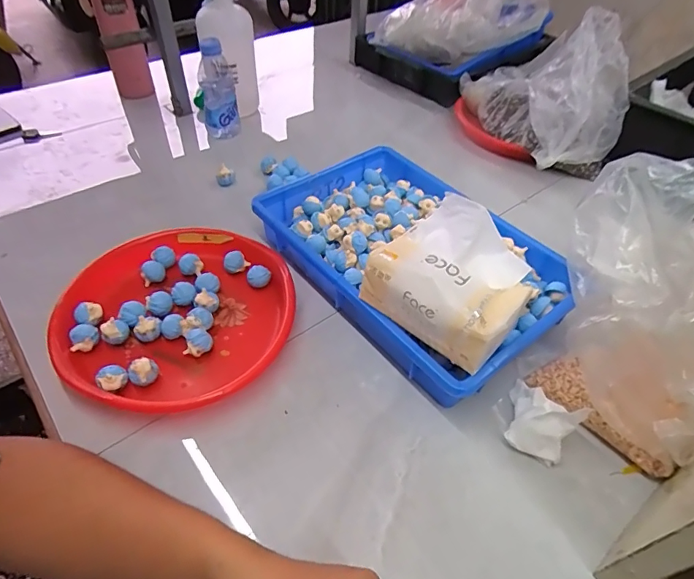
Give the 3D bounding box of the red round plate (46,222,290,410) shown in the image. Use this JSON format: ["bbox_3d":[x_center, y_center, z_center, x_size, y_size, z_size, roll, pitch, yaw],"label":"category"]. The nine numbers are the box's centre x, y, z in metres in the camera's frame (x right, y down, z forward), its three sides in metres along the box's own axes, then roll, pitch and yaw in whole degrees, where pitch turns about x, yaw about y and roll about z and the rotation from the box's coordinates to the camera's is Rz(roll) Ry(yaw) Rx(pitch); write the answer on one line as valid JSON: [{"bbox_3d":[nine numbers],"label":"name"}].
[{"bbox_3d":[-0.182,0.024,0.526,0.233,0.051,0.255,2,47,-2],"label":"red round plate"}]

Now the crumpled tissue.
[{"bbox_3d":[0.189,0.121,0.447,0.068,0.051,0.075,32,53,24],"label":"crumpled tissue"}]

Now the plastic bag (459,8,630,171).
[{"bbox_3d":[0.318,-0.343,0.752,0.118,0.176,0.283,-14,50,-16],"label":"plastic bag"}]

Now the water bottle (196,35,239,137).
[{"bbox_3d":[-0.219,-0.335,0.775,0.063,0.152,0.063,-10,49,-12],"label":"water bottle"}]

